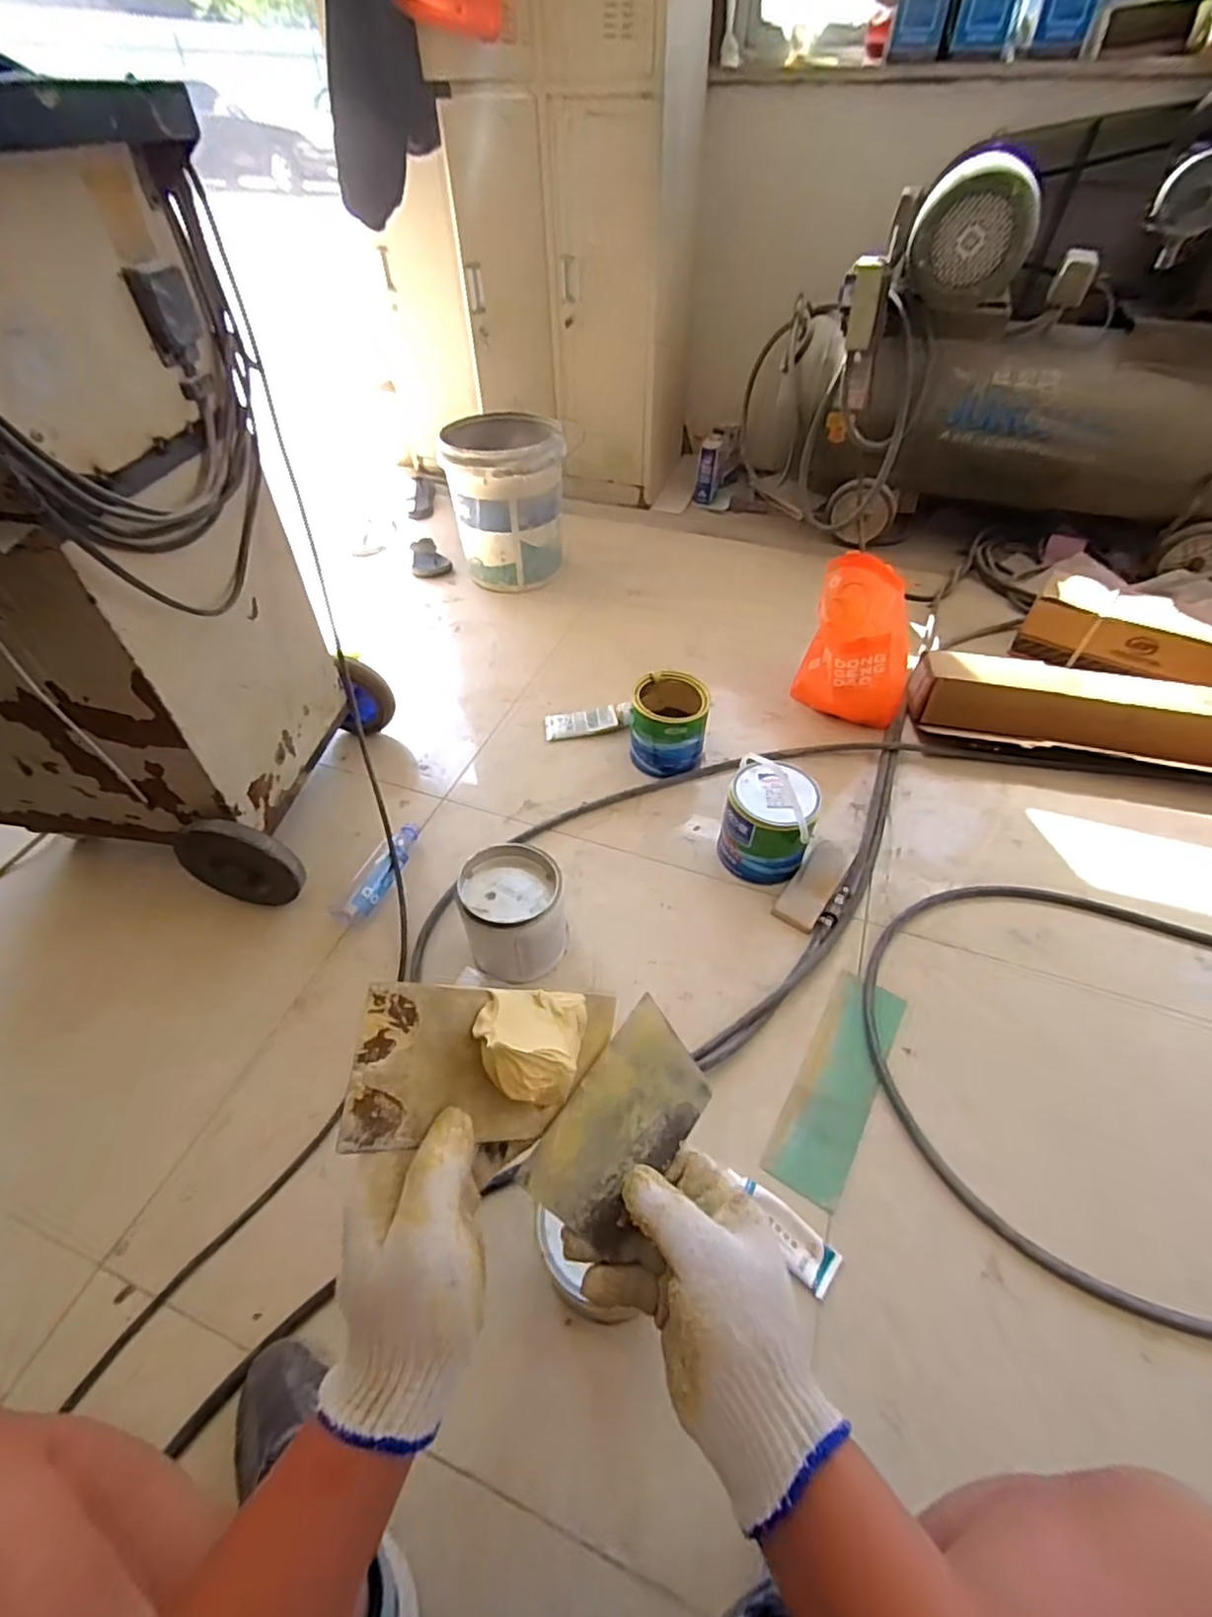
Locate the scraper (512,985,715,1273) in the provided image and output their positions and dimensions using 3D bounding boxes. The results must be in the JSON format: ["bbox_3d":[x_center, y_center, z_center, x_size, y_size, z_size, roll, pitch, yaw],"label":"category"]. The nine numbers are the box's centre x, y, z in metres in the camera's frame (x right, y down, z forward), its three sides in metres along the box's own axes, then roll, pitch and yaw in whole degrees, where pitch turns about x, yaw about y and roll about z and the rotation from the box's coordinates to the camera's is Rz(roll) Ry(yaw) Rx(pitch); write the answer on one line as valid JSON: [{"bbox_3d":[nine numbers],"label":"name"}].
[{"bbox_3d":[0.018,0.198,0.398,0.080,0.007,0.128,38,66,5],"label":"scraper"}]

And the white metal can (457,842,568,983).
[{"bbox_3d":[-0.139,0.170,0.982,0.151,0.166,0.162,-12,49,-10],"label":"white metal can"}]

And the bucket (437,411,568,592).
[{"bbox_3d":[-0.263,-0.854,1.747,0.295,0.334,0.370,-5,51,-3],"label":"bucket"}]

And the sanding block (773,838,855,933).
[{"bbox_3d":[0.355,0.129,1.092,0.068,0.023,0.168,30,71,22],"label":"sanding block"}]

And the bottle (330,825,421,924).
[{"bbox_3d":[-0.383,0.113,1.113,0.068,0.053,0.223,20,54,16],"label":"bottle"}]

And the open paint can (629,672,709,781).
[{"bbox_3d":[0.125,-0.165,1.281,0.145,0.164,0.159,0,51,0],"label":"open paint can"}]

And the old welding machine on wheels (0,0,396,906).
[{"bbox_3d":[-0.748,-0.340,0.857,0.558,0.852,0.513,4,48,4],"label":"old welding machine on wheels"}]

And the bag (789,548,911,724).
[{"bbox_3d":[0.531,-0.331,1.342,0.222,0.276,0.265,19,53,15],"label":"bag"}]

